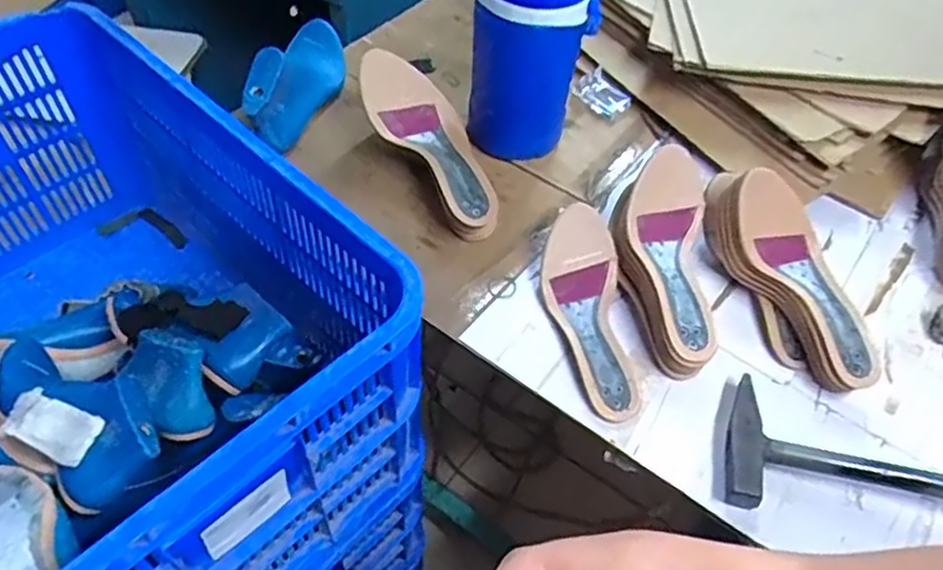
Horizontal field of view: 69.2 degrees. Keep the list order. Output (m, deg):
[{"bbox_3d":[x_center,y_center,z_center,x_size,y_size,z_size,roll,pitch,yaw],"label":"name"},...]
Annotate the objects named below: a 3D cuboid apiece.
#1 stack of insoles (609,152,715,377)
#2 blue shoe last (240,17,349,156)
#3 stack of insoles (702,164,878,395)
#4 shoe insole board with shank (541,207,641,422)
[{"bbox_3d":[0.194,-0.023,0.691,0.089,0.065,0.235,3,68,-2],"label":"stack of insoles"},{"bbox_3d":[-0.216,-0.267,0.860,0.077,0.099,0.234,7,51,1],"label":"blue shoe last"},{"bbox_3d":[0.313,-0.008,0.694,0.086,0.100,0.251,-17,70,-17],"label":"stack of insoles"},{"bbox_3d":[0.117,0.023,0.676,0.079,0.055,0.220,-2,52,-6],"label":"shoe insole board with shank"}]

